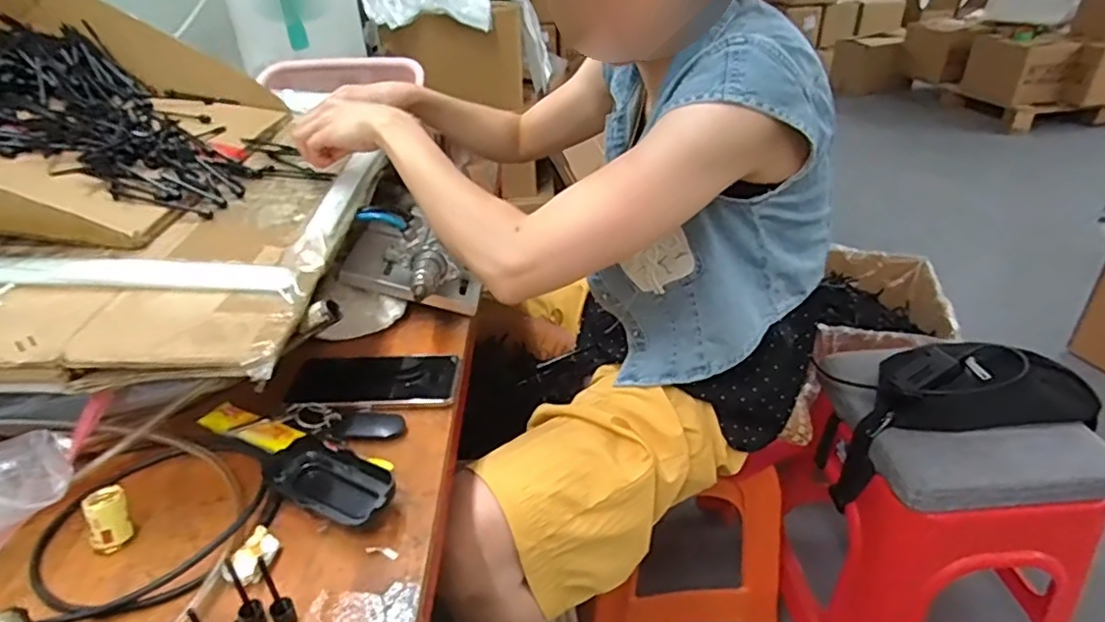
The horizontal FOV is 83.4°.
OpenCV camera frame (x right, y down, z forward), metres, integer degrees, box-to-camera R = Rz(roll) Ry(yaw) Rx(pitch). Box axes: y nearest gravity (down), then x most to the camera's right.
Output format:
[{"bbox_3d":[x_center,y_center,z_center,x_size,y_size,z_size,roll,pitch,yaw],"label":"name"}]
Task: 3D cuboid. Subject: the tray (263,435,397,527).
[{"bbox_3d":[-0.174,0.134,0.494,0.117,0.022,0.050,14,36,26],"label":"tray"}]

